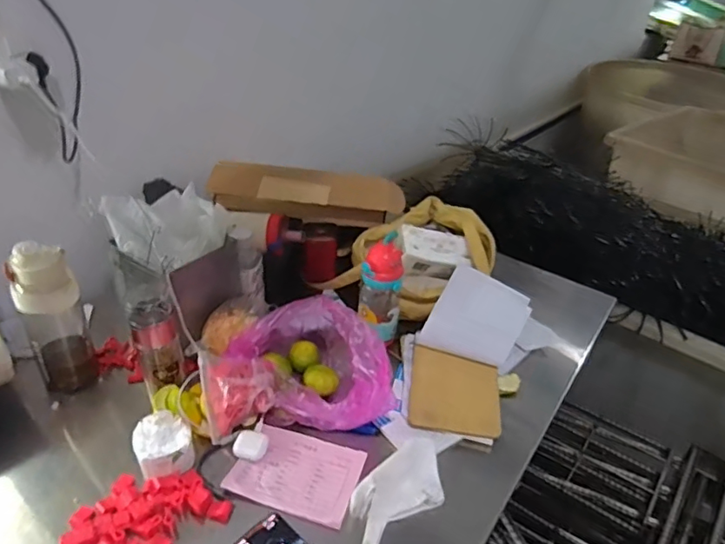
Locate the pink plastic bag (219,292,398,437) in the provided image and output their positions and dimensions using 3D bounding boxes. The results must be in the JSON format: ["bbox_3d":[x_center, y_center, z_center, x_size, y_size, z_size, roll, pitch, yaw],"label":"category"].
[{"bbox_3d":[-0.069,0.144,0.878,0.178,0.129,0.273,-27,45,-37],"label":"pink plastic bag"}]

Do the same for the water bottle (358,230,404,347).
[{"bbox_3d":[0.032,0.035,0.976,0.069,0.191,0.075,3,35,-2],"label":"water bottle"}]

